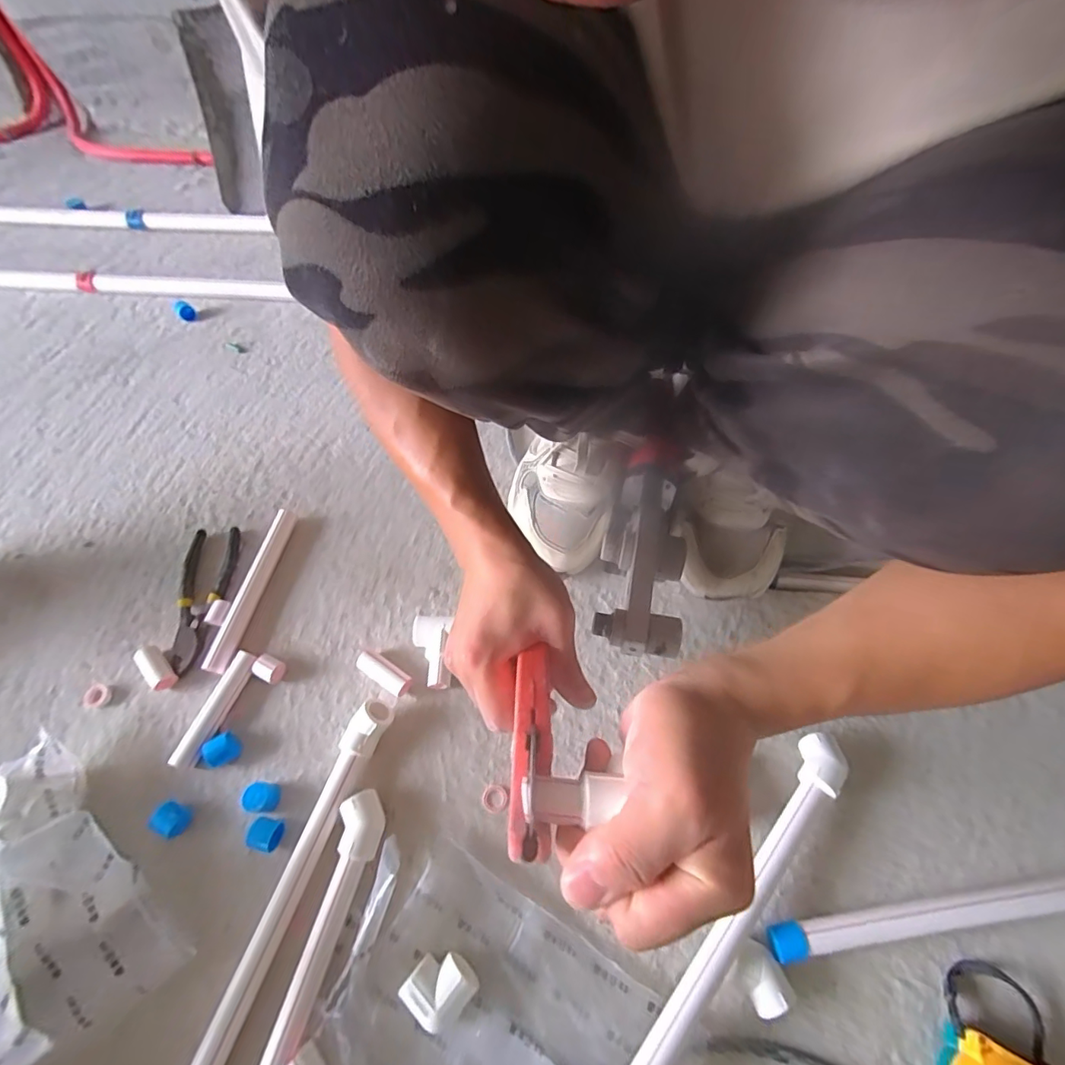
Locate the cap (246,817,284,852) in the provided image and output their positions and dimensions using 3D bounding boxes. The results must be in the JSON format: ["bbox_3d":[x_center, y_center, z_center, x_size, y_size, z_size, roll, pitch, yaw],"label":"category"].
[{"bbox_3d":[-0.216,0.244,0.411,0.020,0.021,0.023,15,62,9],"label":"cap"}]

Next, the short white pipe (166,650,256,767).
[{"bbox_3d":[-0.290,0.159,0.462,0.025,0.023,0.102,15,62,10],"label":"short white pipe"}]

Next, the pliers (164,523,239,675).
[{"bbox_3d":[-0.339,0.064,0.520,0.054,0.012,0.157,-6,60,-2],"label":"pliers"}]

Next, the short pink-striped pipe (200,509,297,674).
[{"bbox_3d":[-0.288,0.056,0.523,0.021,0.020,0.176,8,61,6],"label":"short pink-striped pipe"}]

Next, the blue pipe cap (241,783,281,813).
[{"bbox_3d":[-0.228,0.222,0.426,0.022,0.022,0.022,-1,60,1],"label":"blue pipe cap"}]

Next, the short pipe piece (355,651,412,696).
[{"bbox_3d":[-0.140,0.132,0.477,0.052,0.020,0.022,30,65,17],"label":"short pipe piece"}]

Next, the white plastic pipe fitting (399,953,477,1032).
[{"bbox_3d":[-0.066,0.322,0.360,0.040,0.025,0.040,37,67,20],"label":"white plastic pipe fitting"}]

